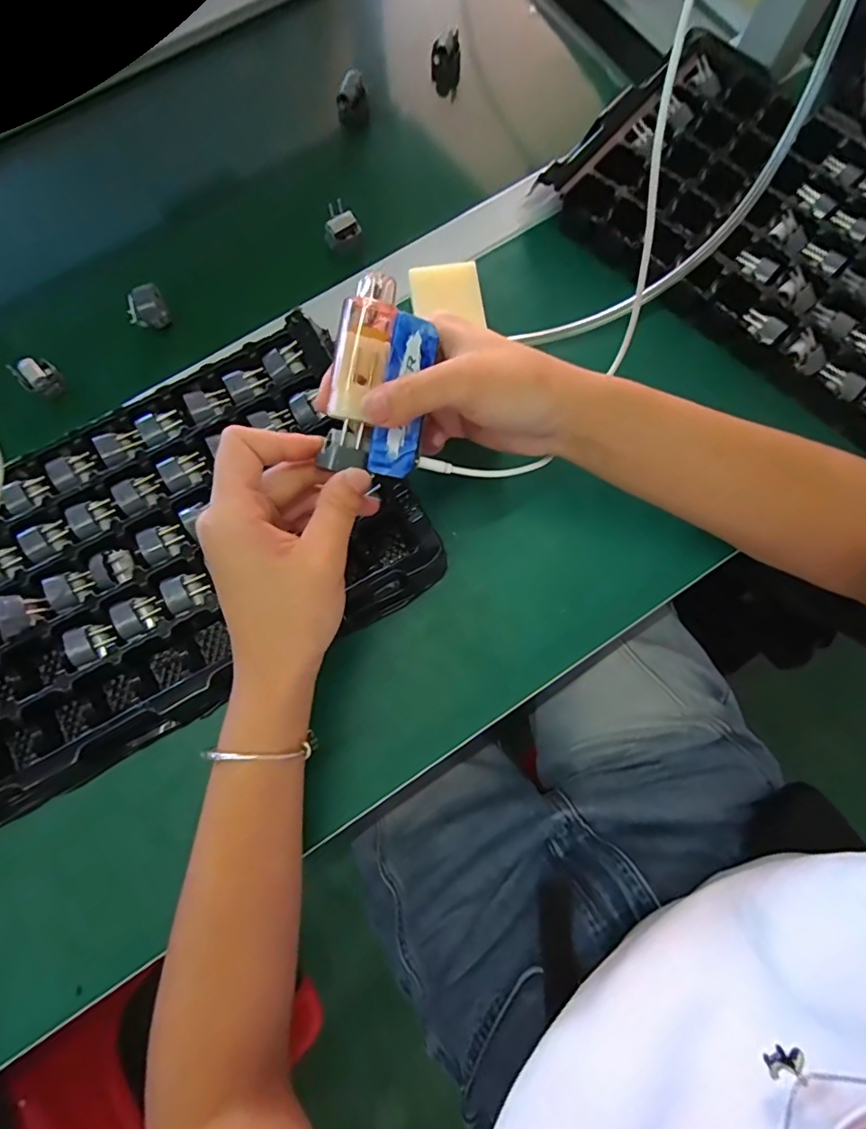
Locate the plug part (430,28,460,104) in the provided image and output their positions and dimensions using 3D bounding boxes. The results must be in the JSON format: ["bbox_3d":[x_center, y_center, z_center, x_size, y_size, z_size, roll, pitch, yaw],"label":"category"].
[{"bbox_3d":[0.012,-0.454,0.475,0.027,0.049,0.016,-14,62,1],"label":"plug part"}]

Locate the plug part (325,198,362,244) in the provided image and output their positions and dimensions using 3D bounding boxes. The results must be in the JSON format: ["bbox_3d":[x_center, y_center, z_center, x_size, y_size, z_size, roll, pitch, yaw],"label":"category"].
[{"bbox_3d":[-0.075,-0.276,0.421,0.022,0.019,0.026,43,81,8],"label":"plug part"}]

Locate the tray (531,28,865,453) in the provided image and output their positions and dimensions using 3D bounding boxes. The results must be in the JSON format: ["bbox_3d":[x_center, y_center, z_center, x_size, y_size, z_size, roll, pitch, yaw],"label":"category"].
[{"bbox_3d":[0.286,-0.242,0.397,0.361,0.036,0.201,41,80,8],"label":"tray"}]

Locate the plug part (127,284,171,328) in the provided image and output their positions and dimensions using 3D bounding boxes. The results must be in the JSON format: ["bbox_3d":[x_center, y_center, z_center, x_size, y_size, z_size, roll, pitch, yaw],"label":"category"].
[{"bbox_3d":[-0.222,-0.198,0.404,0.030,0.019,0.024,-34,80,-7],"label":"plug part"}]

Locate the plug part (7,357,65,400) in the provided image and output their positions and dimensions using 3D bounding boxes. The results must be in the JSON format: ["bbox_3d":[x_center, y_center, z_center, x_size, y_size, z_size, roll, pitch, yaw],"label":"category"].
[{"bbox_3d":[-0.297,-0.142,0.394,0.025,0.018,0.031,-41,81,-9],"label":"plug part"}]

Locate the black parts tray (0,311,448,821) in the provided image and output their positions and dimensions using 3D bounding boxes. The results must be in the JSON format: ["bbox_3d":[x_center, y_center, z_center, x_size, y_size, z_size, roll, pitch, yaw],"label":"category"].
[{"bbox_3d":[-0.196,-0.001,0.345,0.357,0.032,0.218,-29,79,-6],"label":"black parts tray"}]

